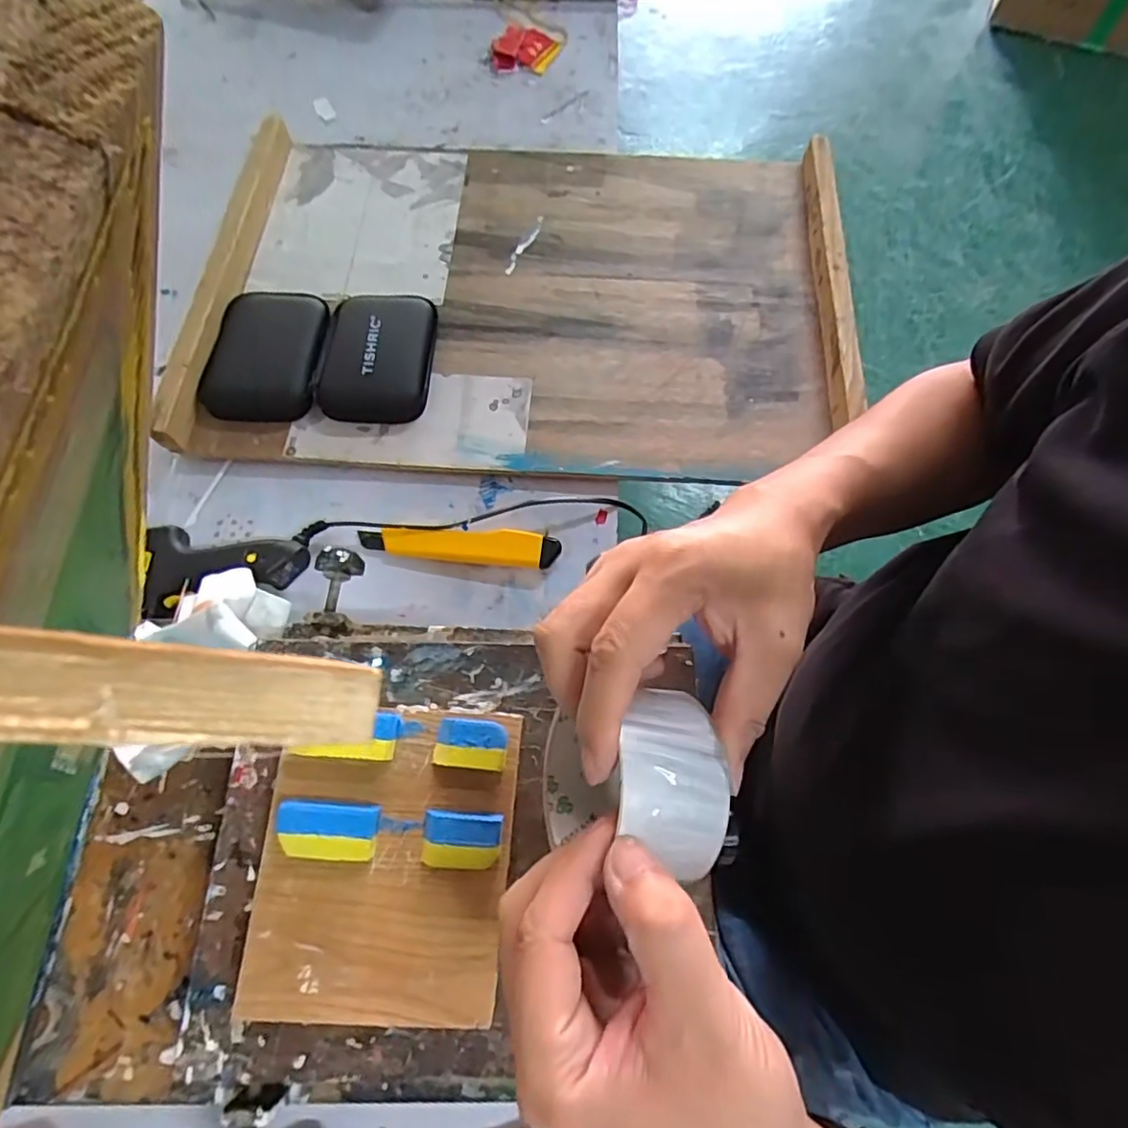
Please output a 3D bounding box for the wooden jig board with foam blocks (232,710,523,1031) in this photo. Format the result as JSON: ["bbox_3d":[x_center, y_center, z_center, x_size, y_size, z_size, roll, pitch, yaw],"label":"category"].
[{"bbox_3d":[-0.100,0.162,0.337,0.136,0.020,0.158,2,69,2],"label":"wooden jig board with foam blocks"}]

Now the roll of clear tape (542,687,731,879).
[{"bbox_3d":[0.027,0.094,0.275,0.051,0.093,0.088,11,73,-18],"label":"roll of clear tape"}]

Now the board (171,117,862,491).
[{"bbox_3d":[-0.038,-0.267,0.583,0.596,0.049,0.394,3,68,1],"label":"board"}]

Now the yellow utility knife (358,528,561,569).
[{"bbox_3d":[-0.087,-0.017,0.498,0.164,0.020,0.031,6,69,3],"label":"yellow utility knife"}]

